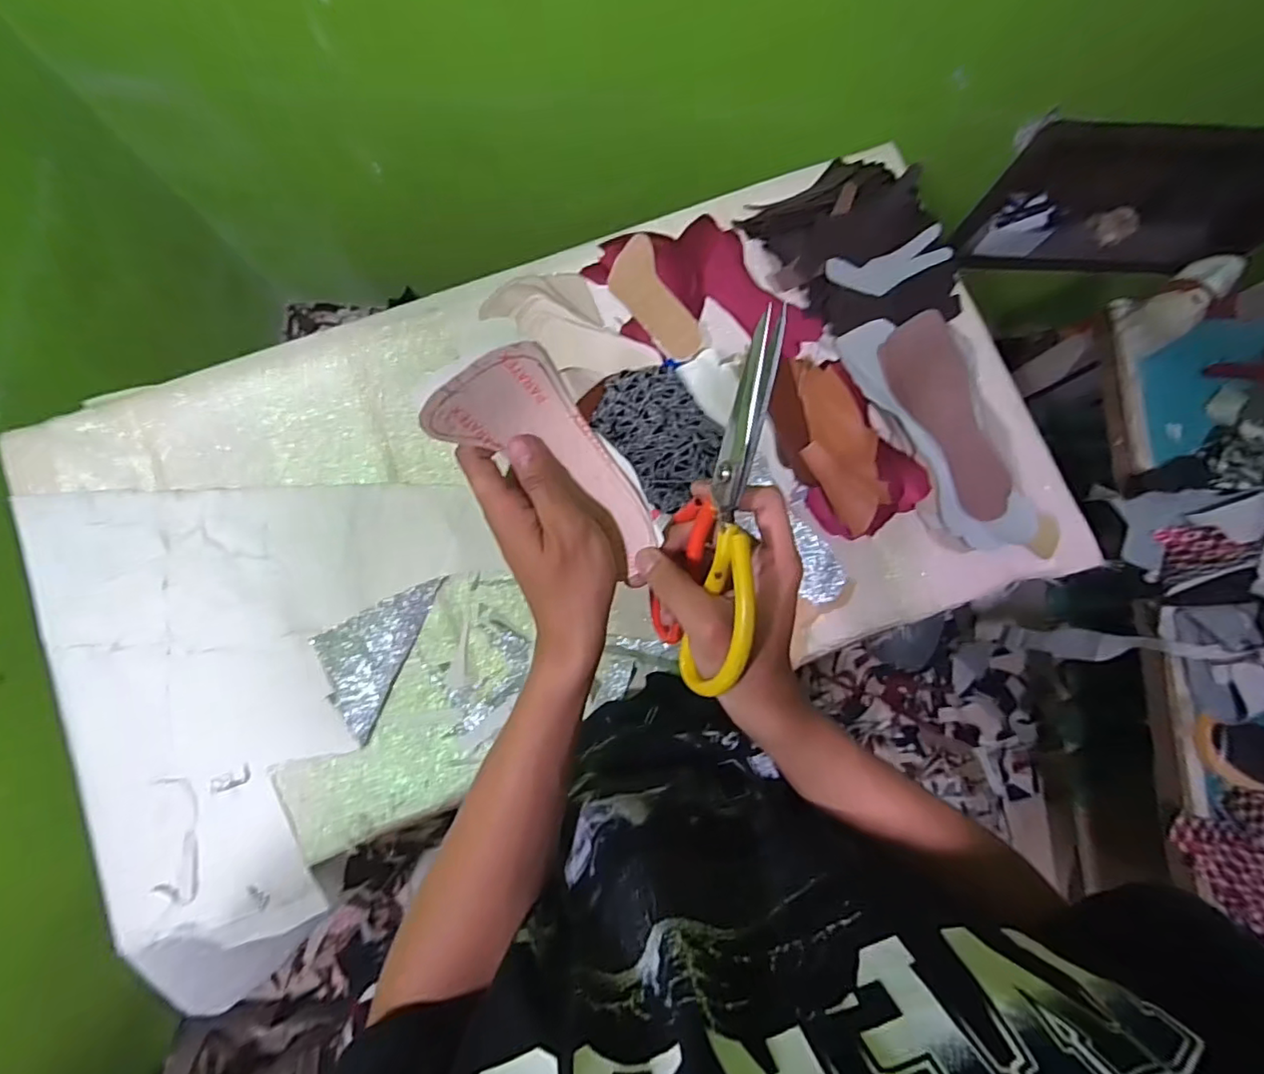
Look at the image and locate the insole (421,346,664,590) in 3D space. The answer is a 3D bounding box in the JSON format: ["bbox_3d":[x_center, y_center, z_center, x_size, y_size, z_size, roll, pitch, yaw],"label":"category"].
[{"bbox_3d":[-0.040,-0.049,0.331,0.144,0.025,0.068,38,79,-25],"label":"insole"}]

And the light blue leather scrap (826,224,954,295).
[{"bbox_3d":[0.317,-0.335,0.711,0.152,0.014,0.056,-19,80,-5],"label":"light blue leather scrap"}]

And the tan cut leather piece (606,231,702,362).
[{"bbox_3d":[0.026,-0.298,0.740,0.069,0.018,0.161,-31,89,29],"label":"tan cut leather piece"}]

